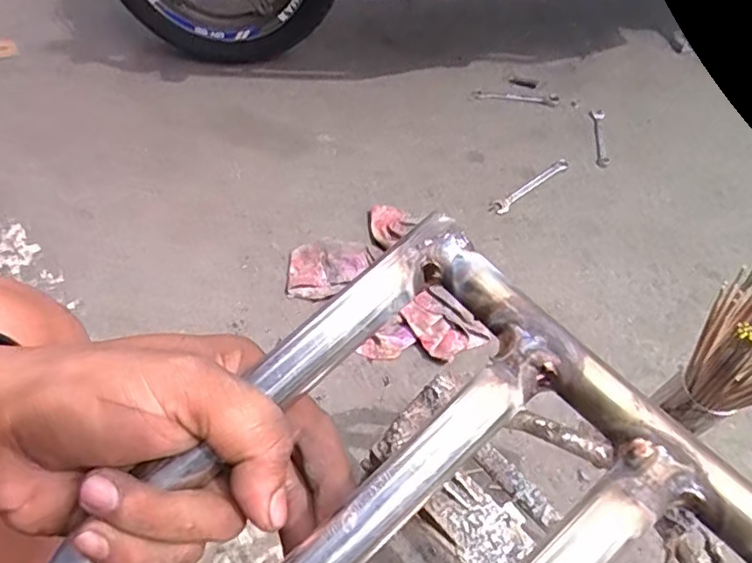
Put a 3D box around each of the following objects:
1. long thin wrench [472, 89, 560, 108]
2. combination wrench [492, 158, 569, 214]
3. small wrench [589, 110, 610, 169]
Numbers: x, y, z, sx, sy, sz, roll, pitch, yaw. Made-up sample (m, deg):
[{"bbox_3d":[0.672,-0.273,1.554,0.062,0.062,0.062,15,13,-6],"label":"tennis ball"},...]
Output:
[{"bbox_3d":[0.302,-0.394,1.257,0.183,0.008,0.039,2,54,-4],"label":"long thin wrench"},{"bbox_3d":[0.299,-0.183,1.107,0.206,0.004,0.029,-32,63,-25],"label":"combination wrench"},{"bbox_3d":[0.463,-0.298,1.208,0.028,0.008,0.175,9,53,1],"label":"small wrench"}]

